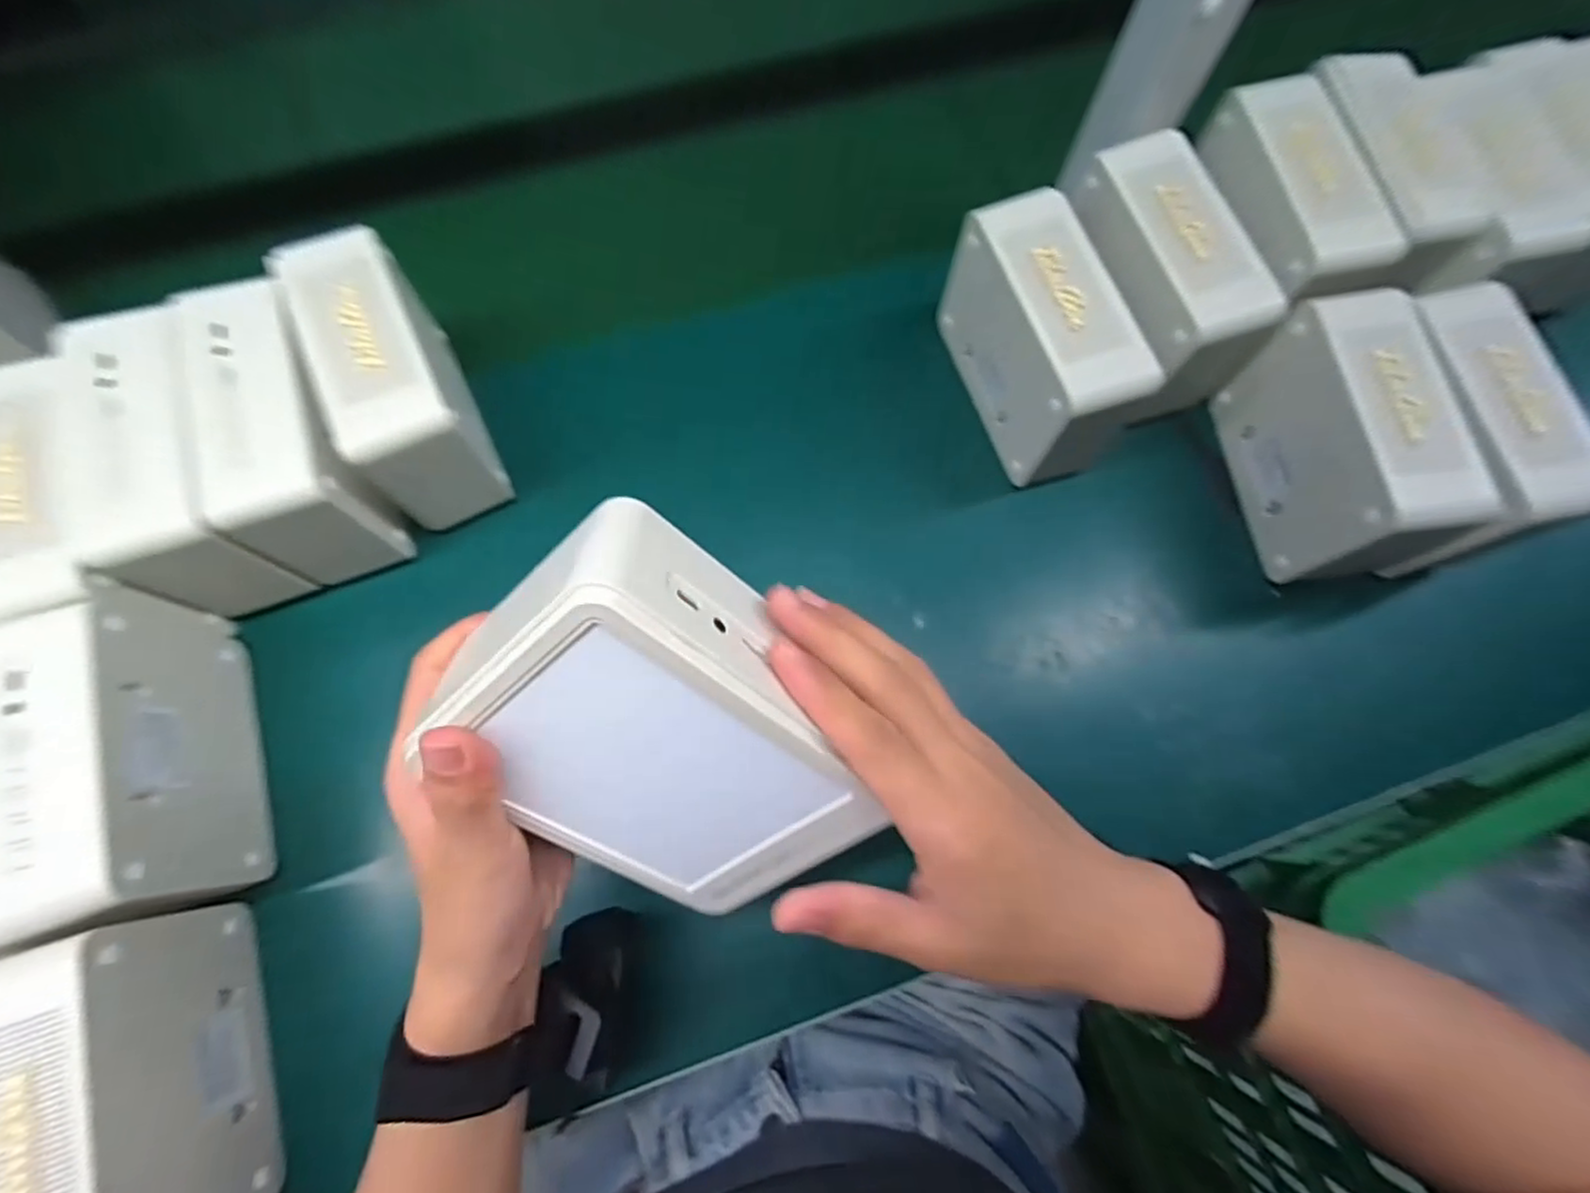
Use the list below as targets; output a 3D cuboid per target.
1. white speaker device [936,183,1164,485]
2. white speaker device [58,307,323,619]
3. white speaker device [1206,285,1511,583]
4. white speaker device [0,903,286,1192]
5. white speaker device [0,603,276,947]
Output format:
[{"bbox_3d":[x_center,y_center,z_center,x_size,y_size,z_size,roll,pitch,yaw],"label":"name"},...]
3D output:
[{"bbox_3d":[0.148,-0.151,0.418,0.055,0.097,0.141,-18,75,-7],"label":"white speaker device"},{"bbox_3d":[-0.326,-0.062,0.377,0.060,0.094,0.150,-18,75,-7],"label":"white speaker device"},{"bbox_3d":[0.317,-0.088,0.407,0.063,0.104,0.143,-12,74,-6],"label":"white speaker device"},{"bbox_3d":[-0.289,0.216,0.298,0.056,0.111,0.136,-17,75,-7],"label":"white speaker device"},{"bbox_3d":[-0.330,0.081,0.342,0.058,0.099,0.150,-18,75,-7],"label":"white speaker device"}]

